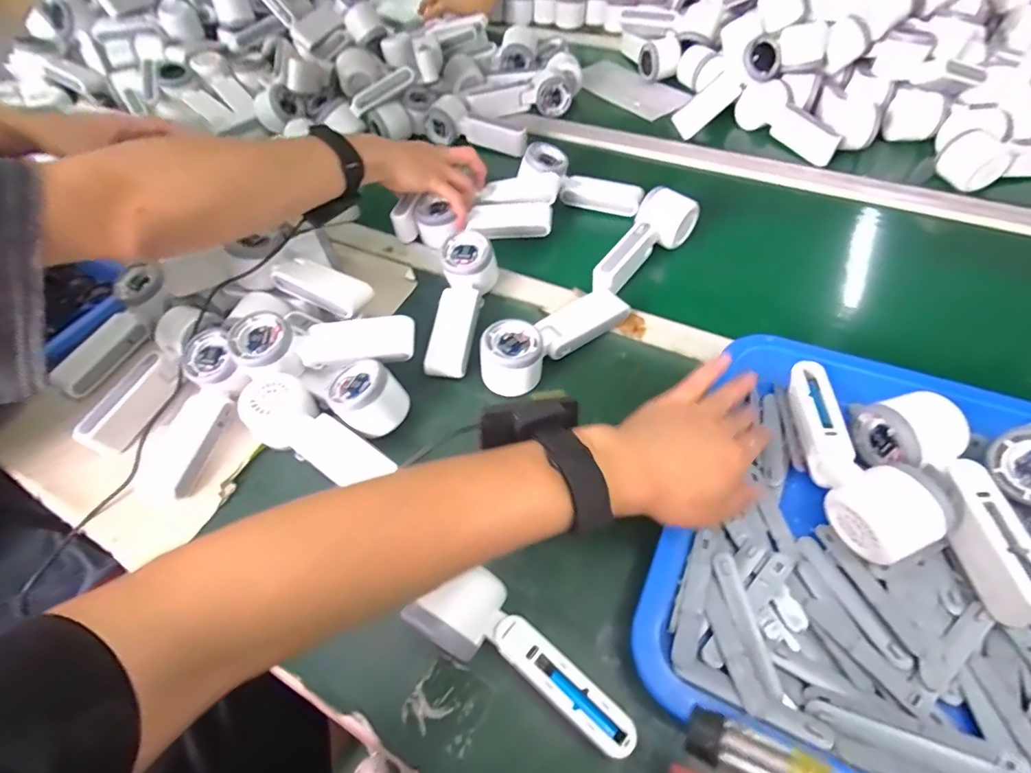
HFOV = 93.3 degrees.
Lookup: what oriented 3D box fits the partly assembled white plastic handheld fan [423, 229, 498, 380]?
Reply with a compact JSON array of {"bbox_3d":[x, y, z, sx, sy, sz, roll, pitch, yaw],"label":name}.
[{"bbox_3d":[-0.060,-0.088,0.527,0.056,0.042,0.175,6,69,10],"label":"partly assembled white plastic handheld fan"}]

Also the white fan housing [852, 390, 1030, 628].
[{"bbox_3d":[0.306,0.080,0.351,0.056,0.044,0.159,-1,53,5],"label":"white fan housing"}]

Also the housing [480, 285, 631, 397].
[{"bbox_3d":[0.035,-0.054,0.488,0.175,0.045,0.063,-38,59,-22],"label":"housing"}]

